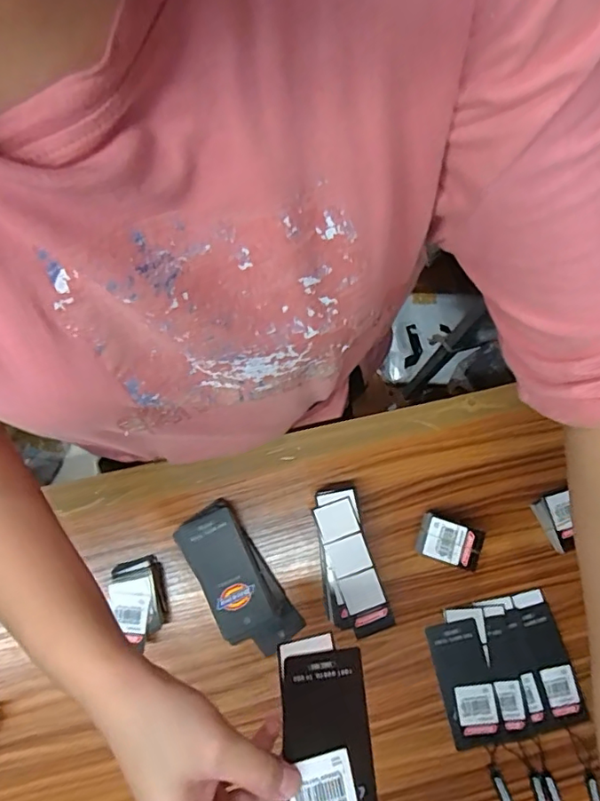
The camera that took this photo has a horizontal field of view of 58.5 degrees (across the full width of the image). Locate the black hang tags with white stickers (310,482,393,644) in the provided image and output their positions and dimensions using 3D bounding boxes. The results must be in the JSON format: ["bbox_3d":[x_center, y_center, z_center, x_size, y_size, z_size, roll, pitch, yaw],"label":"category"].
[{"bbox_3d":[0.042,0.147,0.502,0.051,0.048,0.127,-13,80,-3],"label":"black hang tags with white stickers"}]

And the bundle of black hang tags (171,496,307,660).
[{"bbox_3d":[-0.059,0.169,0.503,0.059,0.034,0.143,-32,81,-6],"label":"bundle of black hang tags"}]

